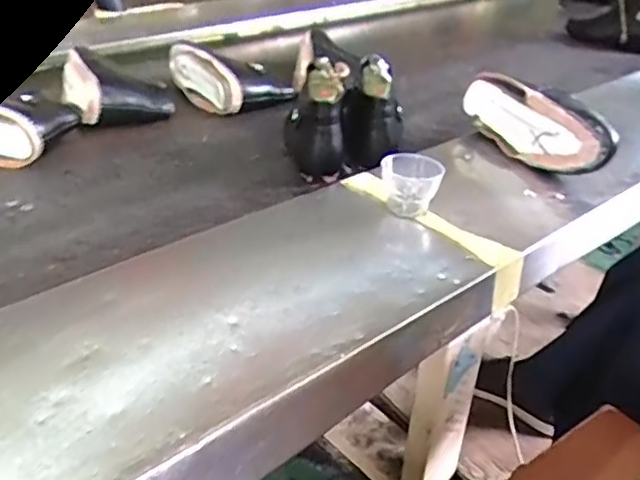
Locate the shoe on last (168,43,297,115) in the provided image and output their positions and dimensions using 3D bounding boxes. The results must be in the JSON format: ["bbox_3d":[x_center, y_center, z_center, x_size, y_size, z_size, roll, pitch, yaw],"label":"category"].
[{"bbox_3d":[-0.157,-0.286,1.077,0.129,0.095,0.208,-21,39,-32],"label":"shoe on last"}]

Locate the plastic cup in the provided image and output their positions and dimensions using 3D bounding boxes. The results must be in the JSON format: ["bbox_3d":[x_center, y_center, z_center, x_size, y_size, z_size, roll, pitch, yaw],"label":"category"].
[{"bbox_3d":[0.101,-0.057,0.690,0.062,0.061,0.061,2,32,-1],"label":"plastic cup"}]

